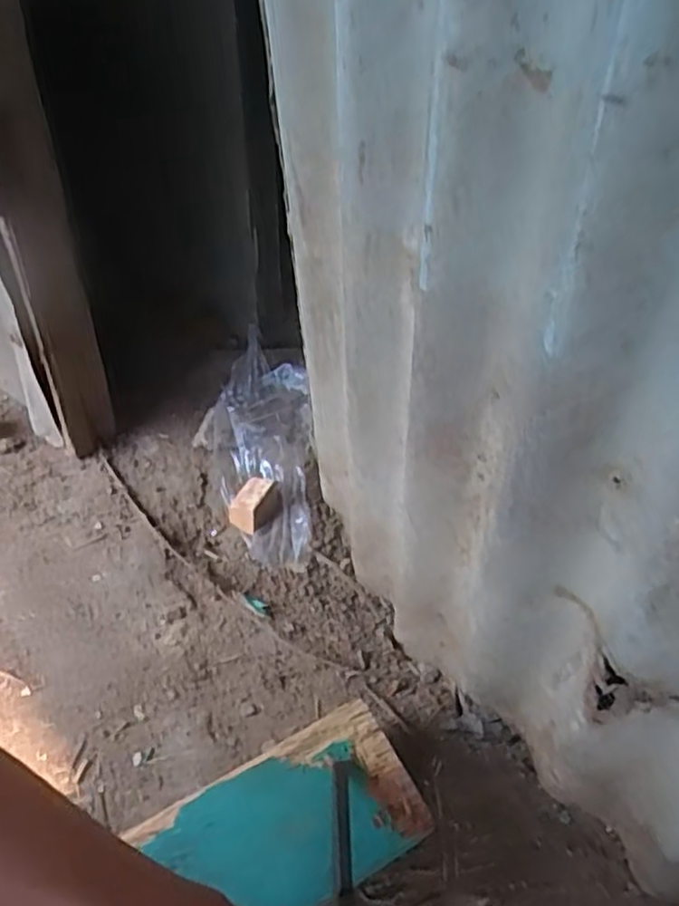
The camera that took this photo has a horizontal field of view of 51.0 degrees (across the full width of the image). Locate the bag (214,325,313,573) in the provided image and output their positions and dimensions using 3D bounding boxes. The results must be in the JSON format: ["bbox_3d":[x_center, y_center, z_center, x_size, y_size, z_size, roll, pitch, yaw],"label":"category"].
[{"bbox_3d":[-0.071,-0.002,0.704,0.104,0.045,0.244,-7,64,-6],"label":"bag"}]

